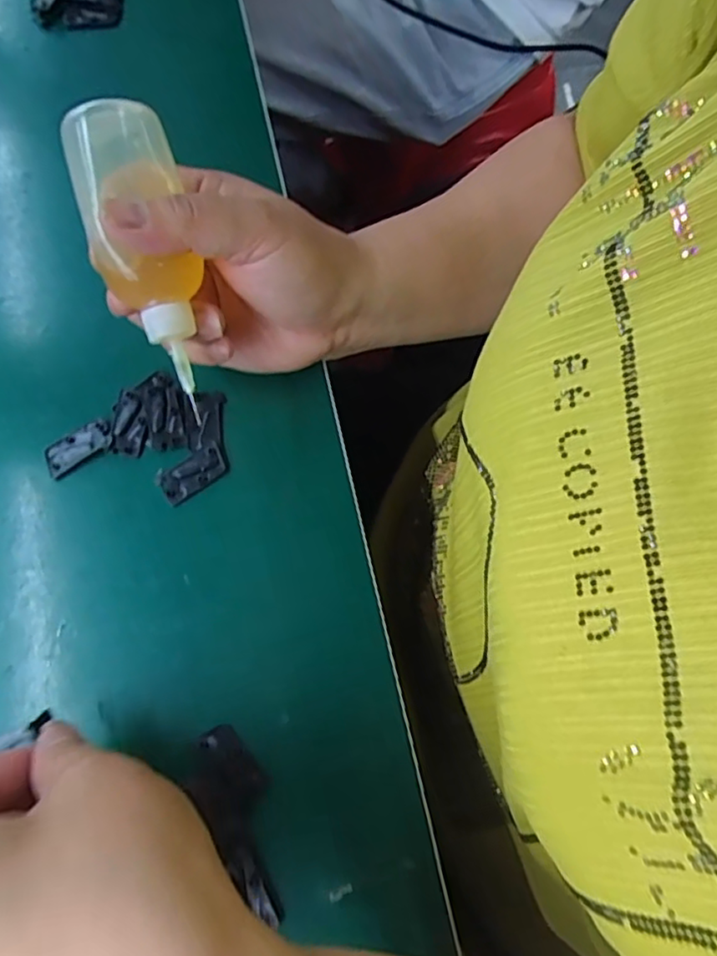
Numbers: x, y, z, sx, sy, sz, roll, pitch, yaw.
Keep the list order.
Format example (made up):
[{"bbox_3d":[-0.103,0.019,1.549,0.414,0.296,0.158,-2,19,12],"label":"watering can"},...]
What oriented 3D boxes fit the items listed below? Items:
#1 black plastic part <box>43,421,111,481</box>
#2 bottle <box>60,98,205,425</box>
[{"bbox_3d":[-0.138,-0.015,0.304,0.034,0.008,0.016,-32,73,-12],"label":"black plastic part"},{"bbox_3d":[-0.085,-0.090,0.245,0.040,0.048,0.114,-16,82,-7],"label":"bottle"}]

